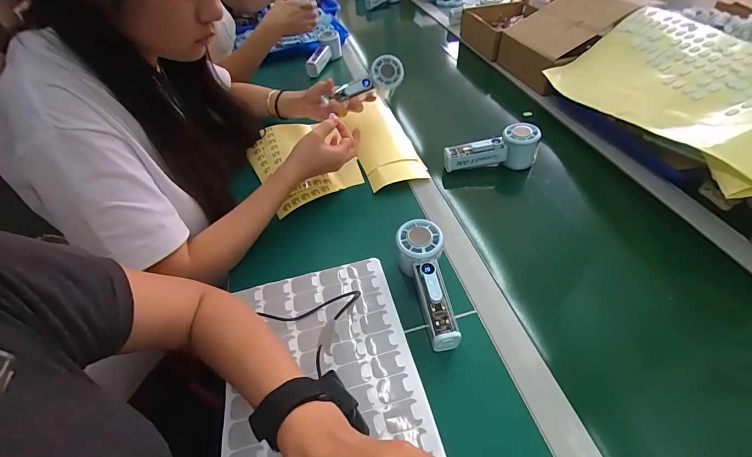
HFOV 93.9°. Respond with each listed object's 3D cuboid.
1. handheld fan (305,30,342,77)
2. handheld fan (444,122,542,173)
[{"bbox_3d":[-0.135,-0.440,0.903,0.045,0.072,0.125,17,66,20],"label":"handheld fan"},{"bbox_3d":[0.191,-0.134,0.594,0.156,0.059,0.046,-6,46,-1],"label":"handheld fan"}]

